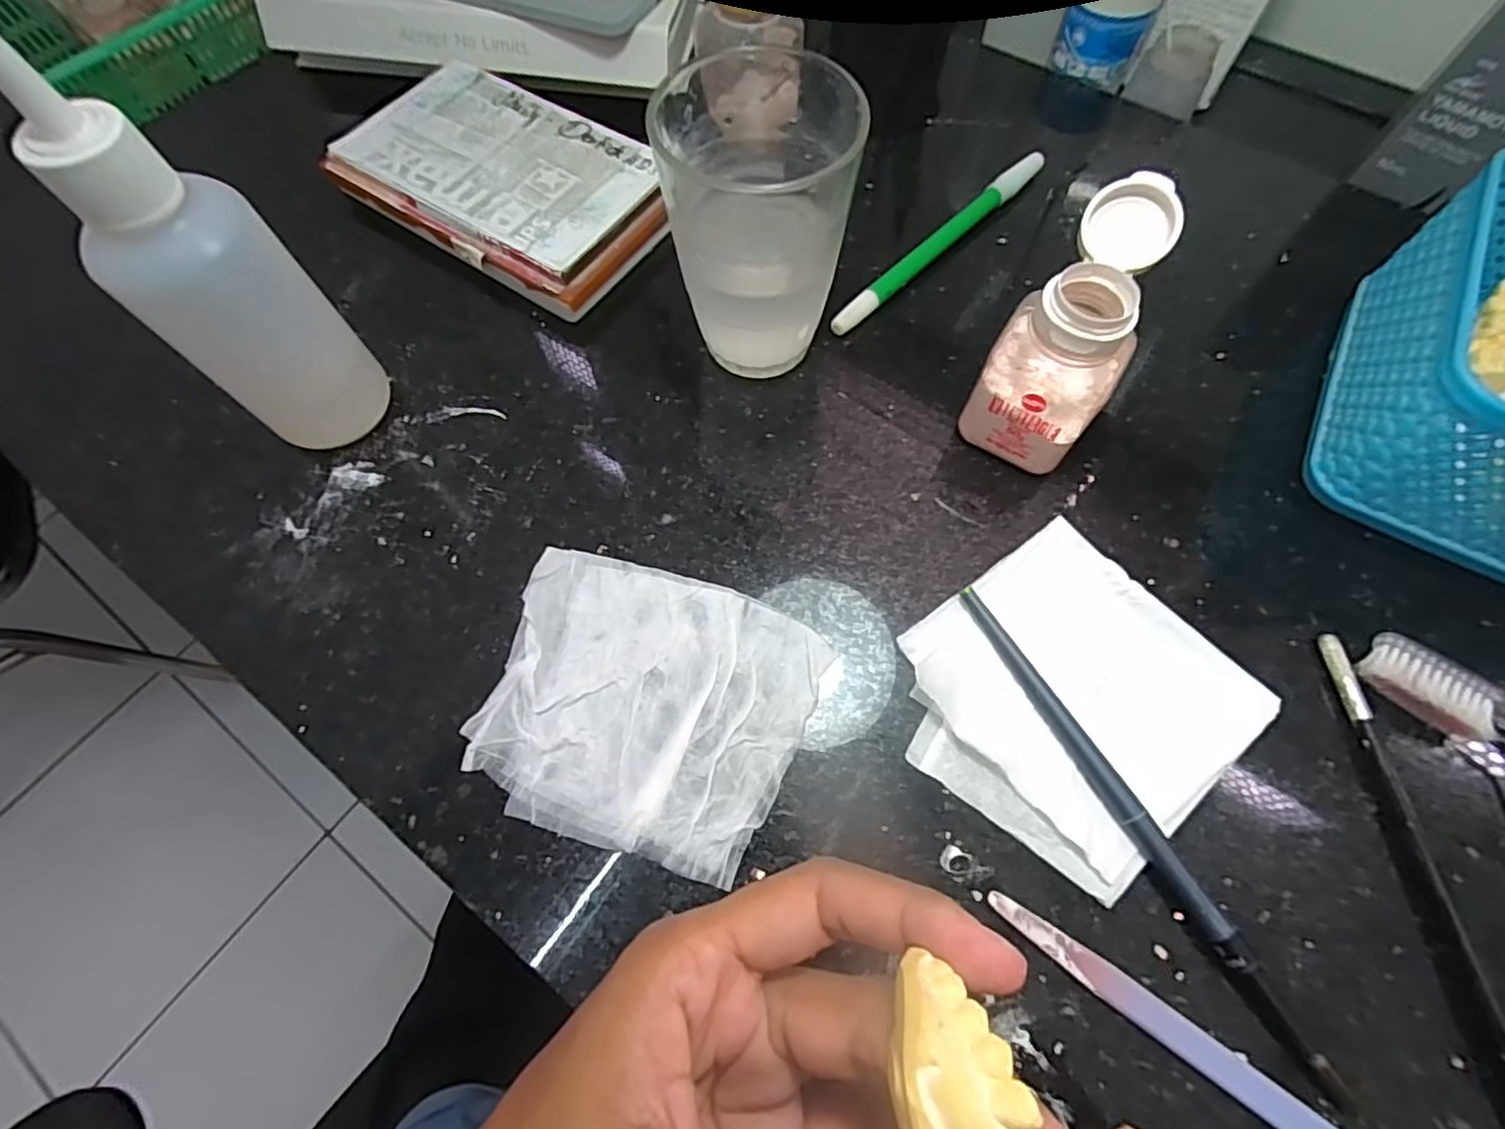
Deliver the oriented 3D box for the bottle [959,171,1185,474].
[{"bbox_3d":[0.114,-0.078,0.227,0.040,0.077,0.064,37,72,15],"label":"bottle"}]

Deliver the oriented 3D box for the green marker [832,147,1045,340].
[{"bbox_3d":[0.087,-0.147,0.292,0.143,0.010,0.009,-43,73,-16],"label":"green marker"}]

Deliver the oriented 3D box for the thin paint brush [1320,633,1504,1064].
[{"bbox_3d":[0.204,0.112,0.182,0.008,0.007,0.188,-4,67,-1],"label":"thin paint brush"}]

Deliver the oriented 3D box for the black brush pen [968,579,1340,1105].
[{"bbox_3d":[0.114,0.076,0.197,0.007,0.008,0.160,-28,69,-11],"label":"black brush pen"}]

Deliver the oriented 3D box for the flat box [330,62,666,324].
[{"bbox_3d":[-0.112,-0.177,0.301,0.148,0.024,0.089,33,71,14],"label":"flat box"}]

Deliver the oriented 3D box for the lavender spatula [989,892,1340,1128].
[{"bbox_3d":[0.127,0.136,0.174,0.135,0.005,0.010,33,71,14],"label":"lavender spatula"}]

